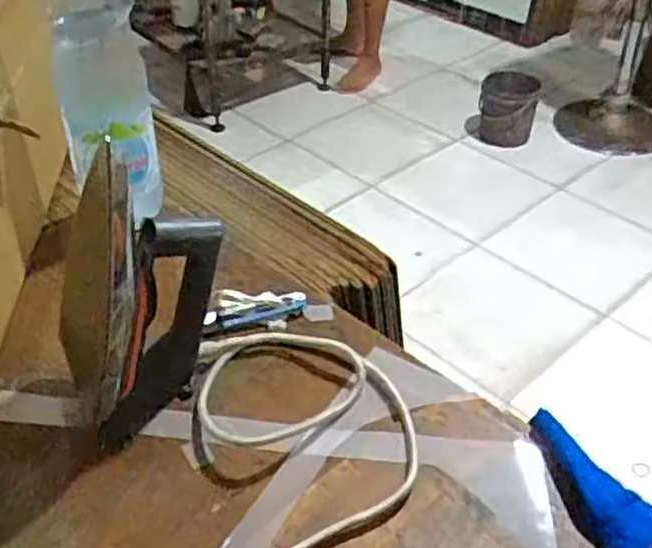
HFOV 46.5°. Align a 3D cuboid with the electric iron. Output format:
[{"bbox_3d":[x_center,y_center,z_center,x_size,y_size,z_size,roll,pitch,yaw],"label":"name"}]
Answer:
[{"bbox_3d":[-0.145,0.007,0.575,0.126,0.220,0.087,-24,46,-23],"label":"electric iron"}]

